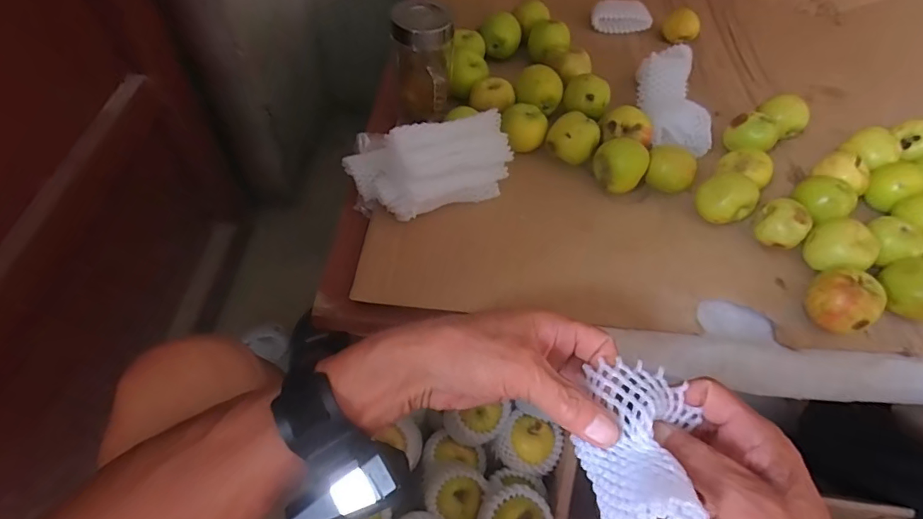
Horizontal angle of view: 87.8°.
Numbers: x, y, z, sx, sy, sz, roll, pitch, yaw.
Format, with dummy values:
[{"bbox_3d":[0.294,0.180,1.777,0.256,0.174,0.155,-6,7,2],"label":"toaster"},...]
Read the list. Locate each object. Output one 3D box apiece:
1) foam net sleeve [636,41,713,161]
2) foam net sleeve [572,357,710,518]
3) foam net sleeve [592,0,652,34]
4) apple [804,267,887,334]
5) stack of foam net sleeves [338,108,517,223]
[{"bbox_3d":[0.277,-0.213,0.642,0.079,0.042,0.168,0,68,-3],"label":"foam net sleeve"},{"bbox_3d":[0.100,0.111,0.261,0.063,0.050,0.114,16,36,8],"label":"foam net sleeve"},{"bbox_3d":[0.264,-0.399,0.789,0.094,0.036,0.044,12,55,5],"label":"foam net sleeve"},{"bbox_3d":[0.368,0.042,0.468,0.059,0.060,0.059,-26,61,-20],"label":"apple"},{"bbox_3d":[-0.031,-0.096,0.521,0.174,0.085,0.081,-8,56,-9],"label":"stack of foam net sleeves"}]

